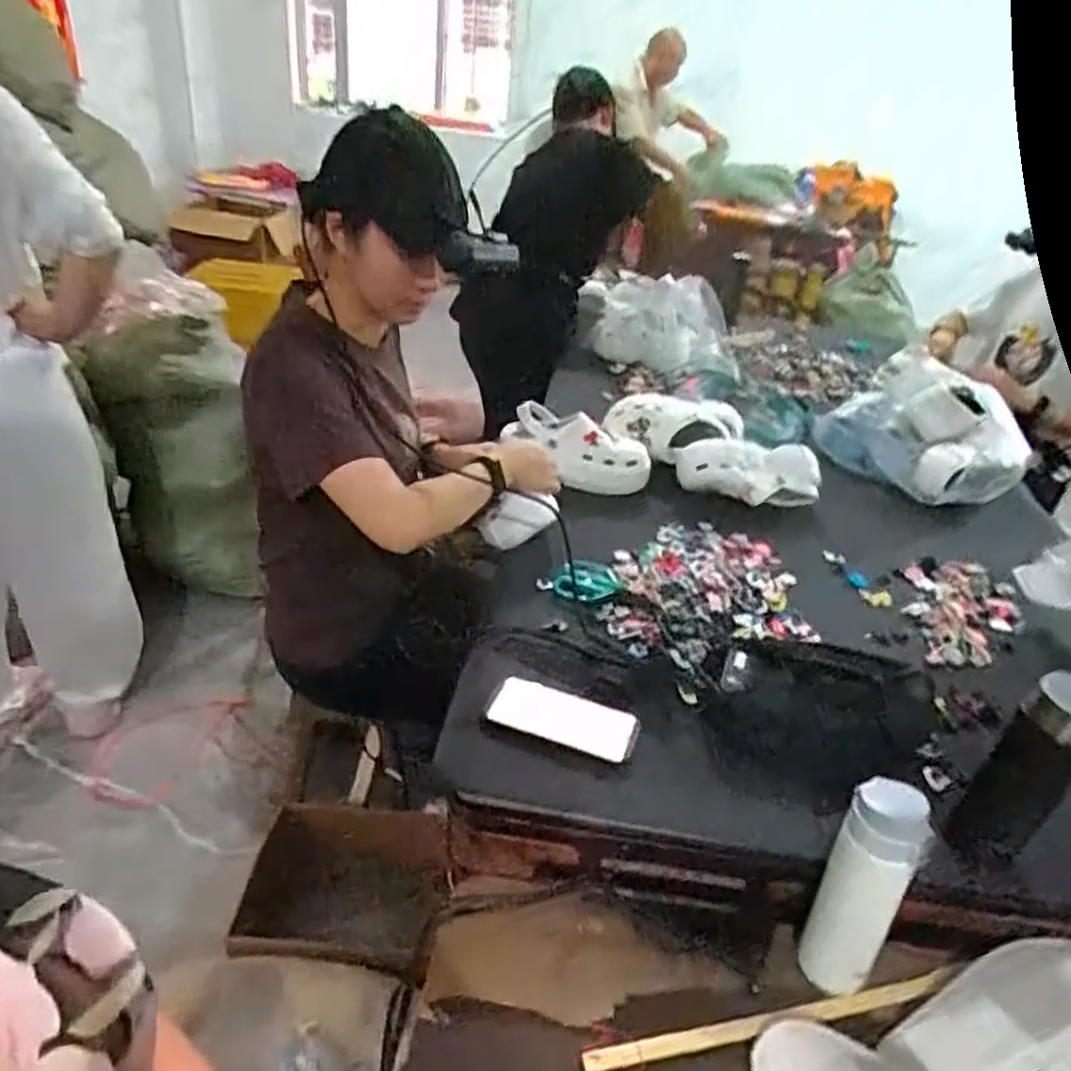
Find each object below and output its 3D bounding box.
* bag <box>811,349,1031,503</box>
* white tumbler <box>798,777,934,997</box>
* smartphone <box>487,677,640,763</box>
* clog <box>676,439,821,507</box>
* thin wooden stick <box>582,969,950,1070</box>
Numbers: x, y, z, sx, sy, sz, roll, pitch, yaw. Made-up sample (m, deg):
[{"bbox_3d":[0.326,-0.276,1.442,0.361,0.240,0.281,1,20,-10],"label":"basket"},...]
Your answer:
[{"bbox_3d":[0.725,-0.216,1.386,0.361,0.157,0.255,25,37,25],"label":"bag"},{"bbox_3d":[0.298,0.323,0.684,0.074,0.217,0.071,22,35,21],"label":"white tumbler"},{"bbox_3d":[0.033,0.200,0.827,0.159,0.010,0.065,16,46,9],"label":"smartphone"},{"bbox_3d":[0.362,-0.110,1.270,0.236,0.090,0.084,7,33,0],"label":"clog"},{"bbox_3d":[0.219,0.441,0.682,0.365,0.015,0.022,-3,34,-15],"label":"thin wooden stick"}]

